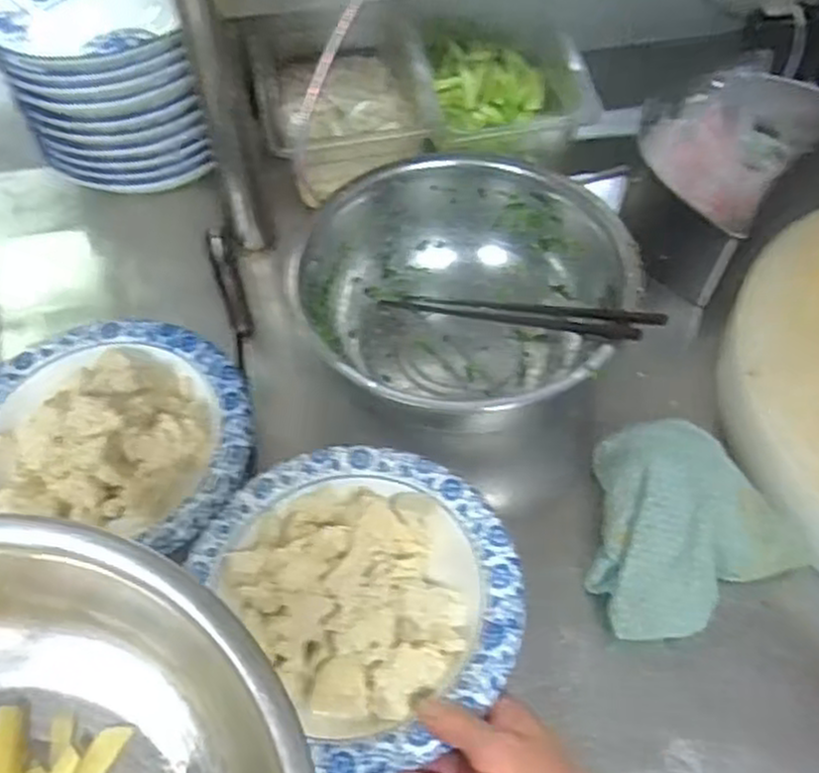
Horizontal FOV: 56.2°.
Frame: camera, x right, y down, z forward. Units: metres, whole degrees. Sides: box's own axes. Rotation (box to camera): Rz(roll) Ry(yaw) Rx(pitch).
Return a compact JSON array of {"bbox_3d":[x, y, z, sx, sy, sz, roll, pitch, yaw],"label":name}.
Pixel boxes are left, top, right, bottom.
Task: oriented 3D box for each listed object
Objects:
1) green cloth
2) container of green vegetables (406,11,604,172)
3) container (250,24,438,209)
[{"bbox_3d":[0.196,0.095,0.506,0.134,0.054,0.137,8,57,5],"label":"green cloth"},{"bbox_3d":[0.083,-0.312,0.789,0.160,0.087,0.223,-6,57,-4],"label":"container of green vegetables"},{"bbox_3d":[-0.068,-0.288,0.761,0.160,0.080,0.208,-12,58,-8],"label":"container"}]

